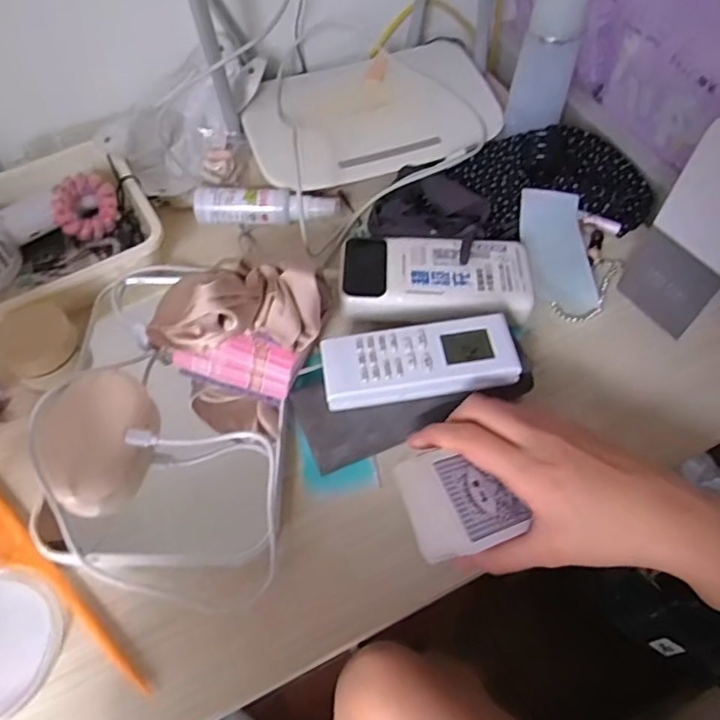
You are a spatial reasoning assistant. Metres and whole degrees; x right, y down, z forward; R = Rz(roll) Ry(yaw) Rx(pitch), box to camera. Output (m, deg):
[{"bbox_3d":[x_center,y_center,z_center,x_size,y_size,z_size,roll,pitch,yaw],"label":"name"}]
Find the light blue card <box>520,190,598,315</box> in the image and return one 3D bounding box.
[{"bbox_3d":[0.159,-0.089,0.471,0.050,0.014,0.107,0,68,0],"label":"light blue card"}]

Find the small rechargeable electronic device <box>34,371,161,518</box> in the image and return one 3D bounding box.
[{"bbox_3d":[-0.164,0.050,0.370,0.067,0.042,0.073,-17,61,-9],"label":"small rechargeable electronic device"}]

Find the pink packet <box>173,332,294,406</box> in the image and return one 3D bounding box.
[{"bbox_3d":[-0.085,0.001,0.398,0.082,0.006,0.042,14,102,10],"label":"pink packet"}]

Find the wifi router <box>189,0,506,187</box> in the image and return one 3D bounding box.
[{"bbox_3d":[0.004,-0.281,0.484,0.265,0.166,0.170,-23,62,-12],"label":"wifi router"}]

